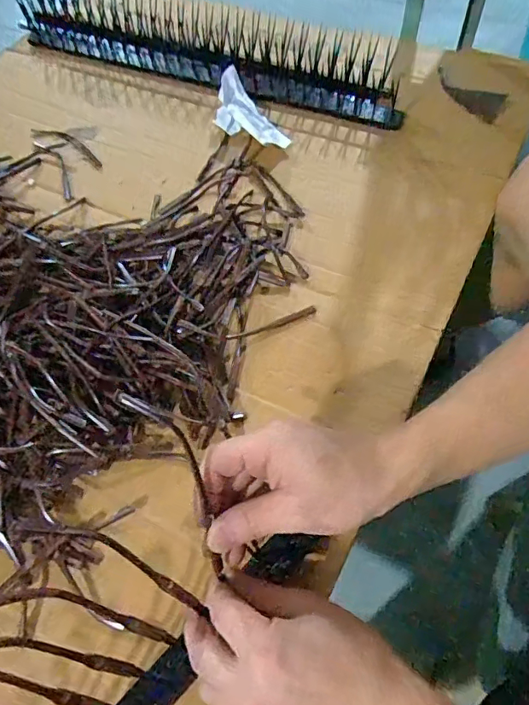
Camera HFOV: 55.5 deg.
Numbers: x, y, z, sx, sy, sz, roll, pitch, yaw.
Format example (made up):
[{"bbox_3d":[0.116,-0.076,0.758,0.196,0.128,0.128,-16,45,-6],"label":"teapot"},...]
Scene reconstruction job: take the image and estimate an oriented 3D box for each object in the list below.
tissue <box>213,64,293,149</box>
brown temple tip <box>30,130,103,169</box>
[{"bbox_3d":[-0.023,-0.299,0.651,0.058,0.053,0.129,-35,76,-16],"label":"tissue"},{"bbox_3d":[-0.256,-0.274,0.661,0.131,0.006,0.023,32,66,20],"label":"brown temple tip"}]

